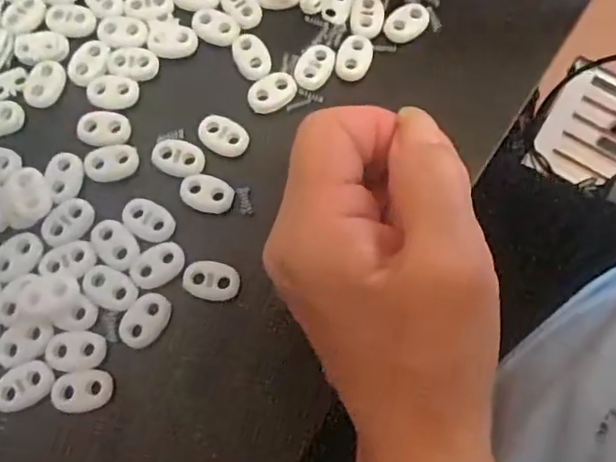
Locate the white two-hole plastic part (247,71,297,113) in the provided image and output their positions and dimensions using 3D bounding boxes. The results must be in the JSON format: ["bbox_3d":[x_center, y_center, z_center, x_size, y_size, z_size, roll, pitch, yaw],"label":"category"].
[{"bbox_3d":[-0.016,-0.062,0.264,0.023,0.004,0.016,-24,75,-8],"label":"white two-hole plastic part"}]

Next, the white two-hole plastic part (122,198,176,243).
[{"bbox_3d":[-0.066,-0.005,0.245,0.023,0.004,0.015,27,74,7],"label":"white two-hole plastic part"}]

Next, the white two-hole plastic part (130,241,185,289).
[{"bbox_3d":[-0.061,0.013,0.240,0.023,0.004,0.015,-38,77,-12],"label":"white two-hole plastic part"}]

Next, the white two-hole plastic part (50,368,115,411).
[{"bbox_3d":[-0.086,0.060,0.225,0.023,0.004,0.014,-10,74,-4],"label":"white two-hole plastic part"}]

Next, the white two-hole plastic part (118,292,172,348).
[{"bbox_3d":[-0.064,0.035,0.233,0.015,0.004,0.023,36,76,9],"label":"white two-hole plastic part"}]

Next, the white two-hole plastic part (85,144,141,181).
[{"bbox_3d":[-0.084,-0.030,0.253,0.023,0.004,0.016,-10,74,-4],"label":"white two-hole plastic part"}]

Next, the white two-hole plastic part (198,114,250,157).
[{"bbox_3d":[-0.037,-0.042,0.257,0.023,0.004,0.015,30,75,8],"label":"white two-hole plastic part"}]

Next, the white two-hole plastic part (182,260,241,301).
[{"bbox_3d":[-0.039,0.020,0.239,0.022,0.004,0.016,9,73,1],"label":"white two-hole plastic part"}]

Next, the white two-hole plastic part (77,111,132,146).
[{"bbox_3d":[-0.089,-0.045,0.258,0.023,0.004,0.016,2,73,-1],"label":"white two-hole plastic part"}]

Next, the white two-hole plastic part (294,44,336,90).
[{"bbox_3d":[0.003,-0.074,0.267,0.016,0.004,0.022,23,74,6],"label":"white two-hole plastic part"}]

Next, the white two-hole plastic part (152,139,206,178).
[{"bbox_3d":[-0.056,-0.032,0.254,0.023,0.004,0.015,17,73,4],"label":"white two-hole plastic part"}]

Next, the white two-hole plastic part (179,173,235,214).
[{"bbox_3d":[-0.043,-0.016,0.249,0.022,0.004,0.015,17,73,4],"label":"white two-hole plastic part"}]

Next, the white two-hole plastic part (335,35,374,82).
[{"bbox_3d":[0.021,-0.079,0.269,0.015,0.004,0.022,12,73,2],"label":"white two-hole plastic part"}]

